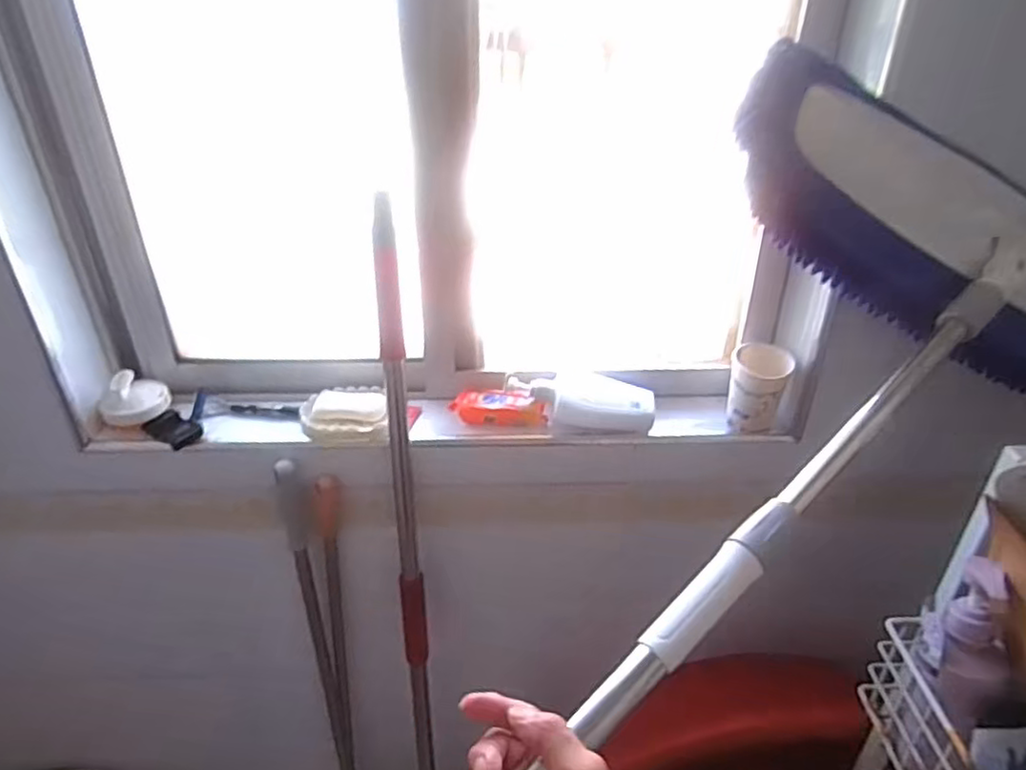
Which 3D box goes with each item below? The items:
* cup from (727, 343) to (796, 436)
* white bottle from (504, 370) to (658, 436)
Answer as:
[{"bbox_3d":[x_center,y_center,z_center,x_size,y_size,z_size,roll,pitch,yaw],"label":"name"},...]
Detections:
[{"bbox_3d":[0.296,0.008,0.782,0.066,0.102,0.059,11,32,18],"label":"cup"},{"bbox_3d":[0.085,0.021,0.808,0.180,0.050,0.067,1,30,2],"label":"white bottle"}]

